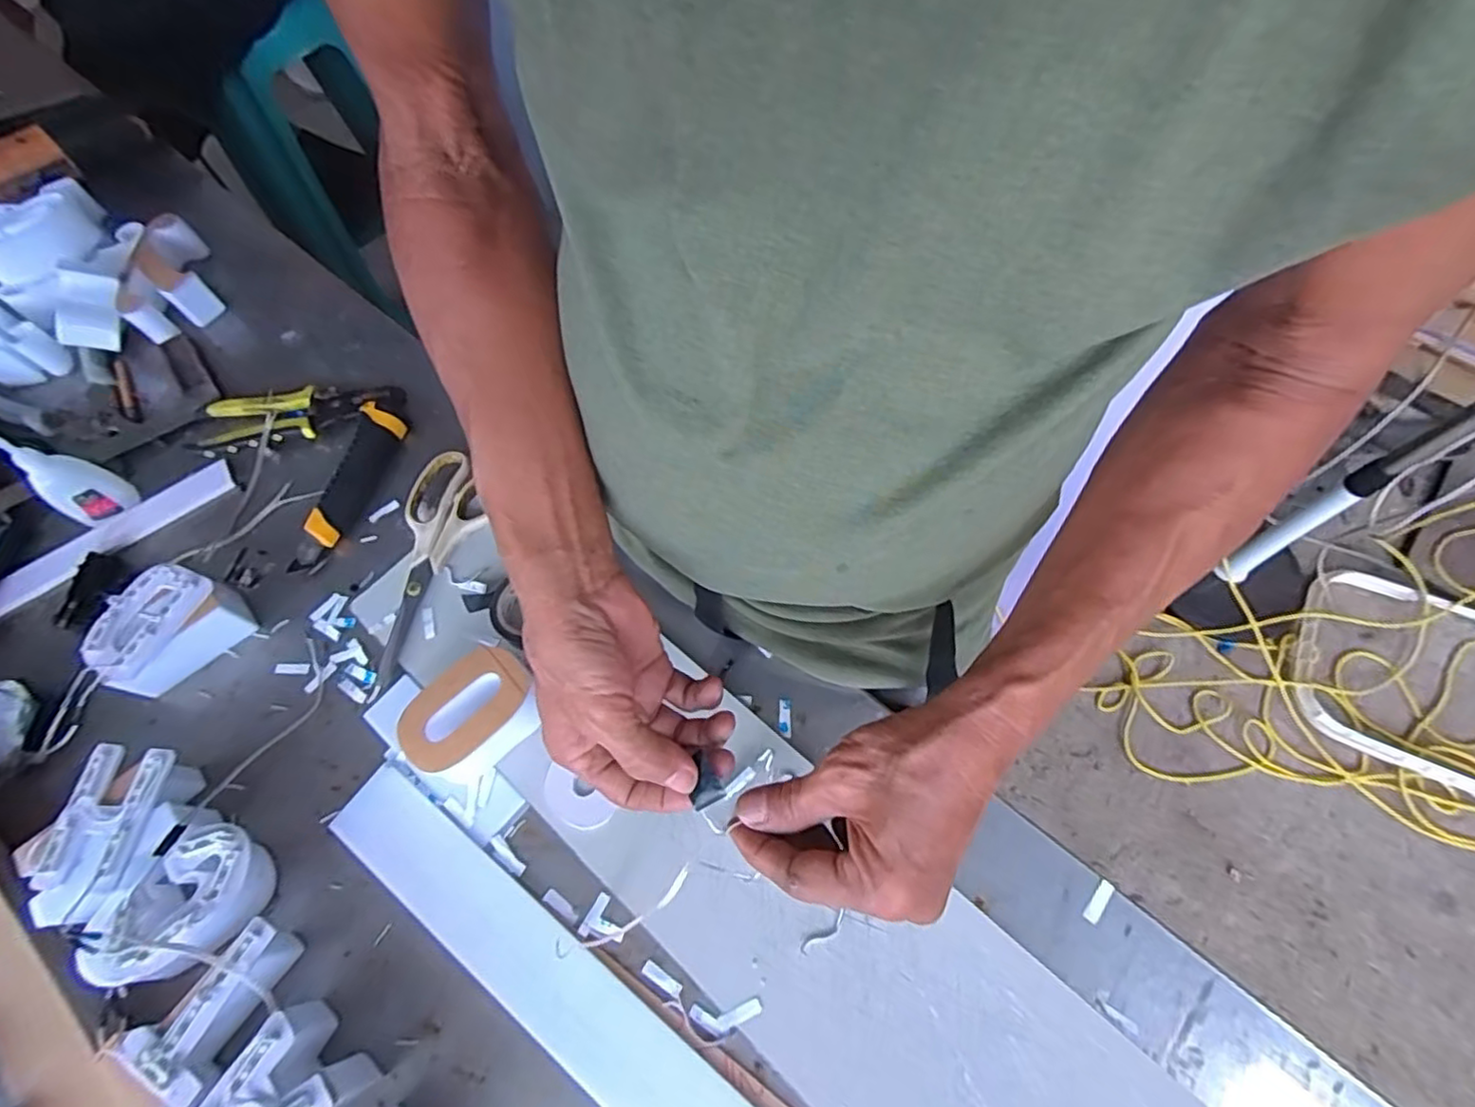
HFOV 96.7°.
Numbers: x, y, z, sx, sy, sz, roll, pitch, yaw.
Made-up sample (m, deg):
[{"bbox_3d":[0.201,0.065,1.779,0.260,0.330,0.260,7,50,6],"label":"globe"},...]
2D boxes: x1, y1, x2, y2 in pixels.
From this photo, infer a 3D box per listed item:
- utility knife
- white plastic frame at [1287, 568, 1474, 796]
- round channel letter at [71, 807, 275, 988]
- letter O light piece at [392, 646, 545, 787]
[{"bbox_3d":[-0.320,-0.068,0.549,0.040,0.020,0.179,9,64,7],"label":"utility knife"},{"bbox_3d":[1.239,0.222,1.136,0.475,0.053,0.347,25,67,14],"label":"white plastic frame"},{"bbox_3d":[-0.328,0.209,0.395,0.077,0.053,0.092,13,65,9],"label":"round channel letter"},{"bbox_3d":[-0.173,0.107,0.435,0.082,0.049,0.054,-40,68,-16],"label":"letter O light piece"}]

